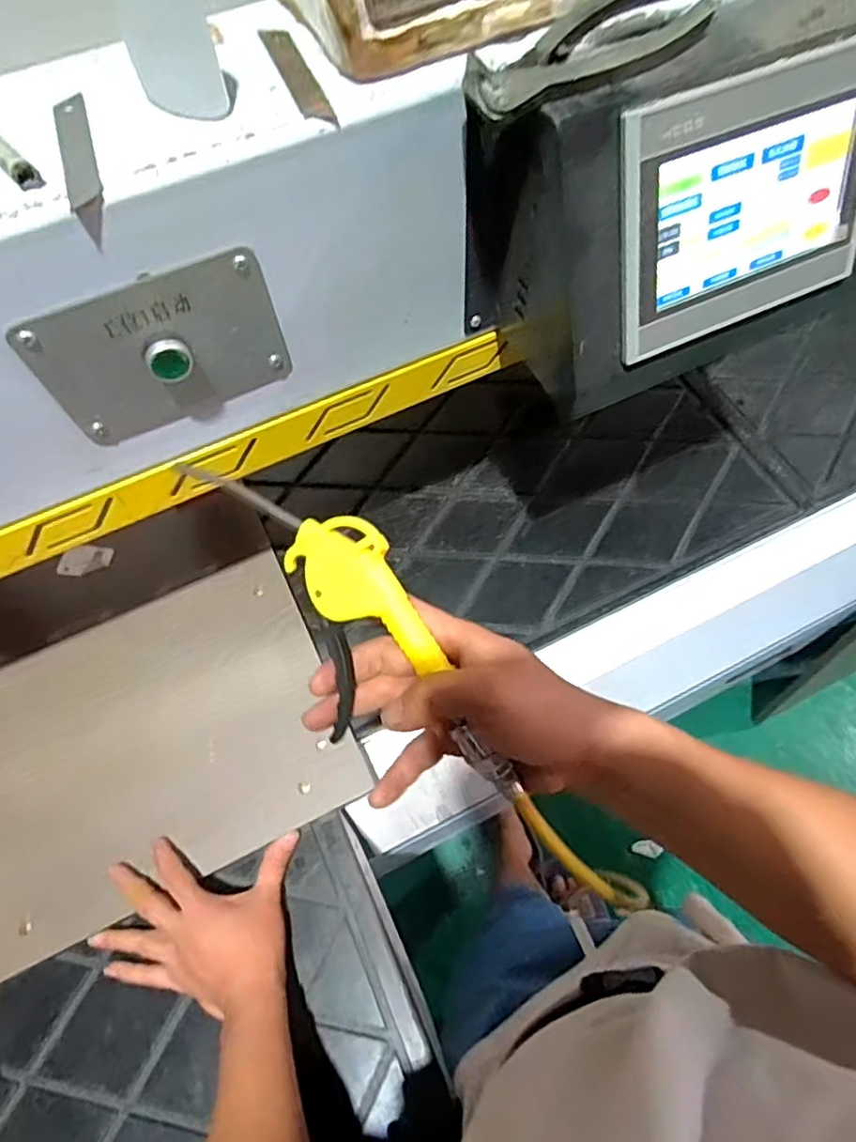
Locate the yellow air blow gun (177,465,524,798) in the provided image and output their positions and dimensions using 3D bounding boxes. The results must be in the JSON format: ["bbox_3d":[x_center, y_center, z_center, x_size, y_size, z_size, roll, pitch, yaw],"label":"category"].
[{"bbox_3d":[-0.037,0.037,0.353,0.079,0.051,0.230,-43,83,-17],"label":"yellow air blow gun"}]

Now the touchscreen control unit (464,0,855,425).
[{"bbox_3d":[0.184,-0.256,0.427,0.303,0.177,0.143,-26,66,-10],"label":"touchscreen control unit"}]

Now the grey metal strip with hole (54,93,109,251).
[{"bbox_3d":[-0.191,-0.231,0.339,0.017,0.004,0.097,-19,65,-6],"label":"grey metal strip with hole"}]

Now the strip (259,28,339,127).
[{"bbox_3d":[-0.076,-0.287,0.359,0.017,0.004,0.100,-21,65,-7],"label":"strip"}]

